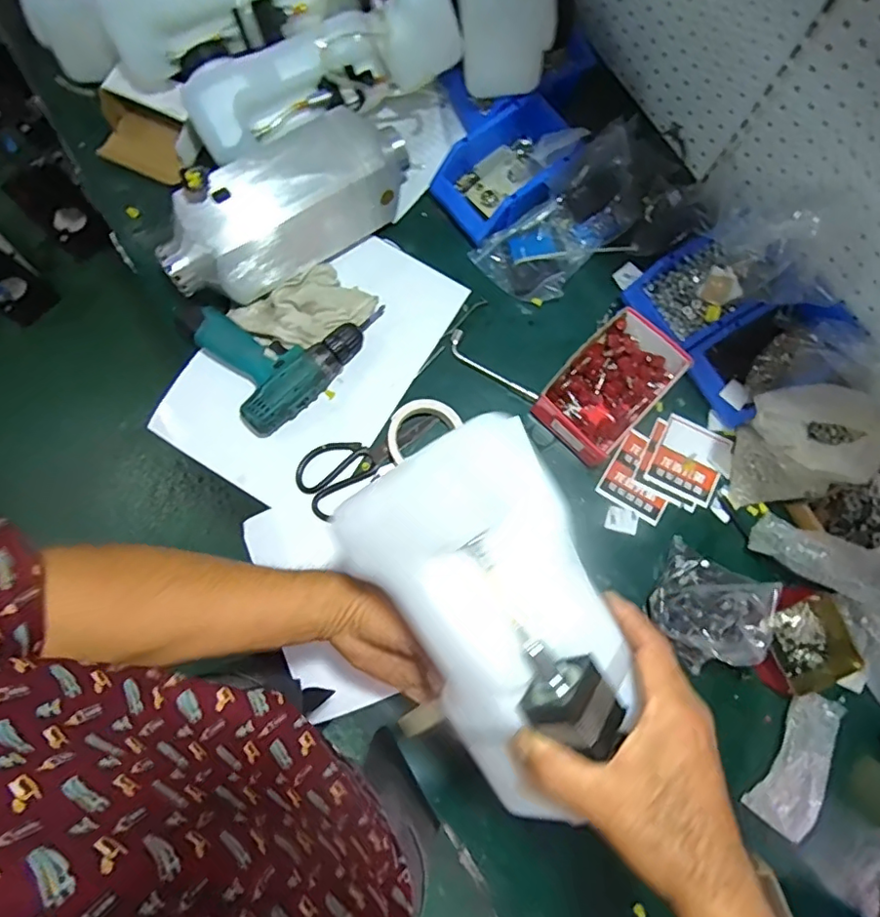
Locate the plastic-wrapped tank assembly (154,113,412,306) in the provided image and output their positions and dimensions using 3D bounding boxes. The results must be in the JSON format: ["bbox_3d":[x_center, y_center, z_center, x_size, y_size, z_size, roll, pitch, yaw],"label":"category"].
[{"bbox_3d":[-0.196,-0.326,0.708,0.342,0.103,0.124,-36,82,-6],"label":"plastic-wrapped tank assembly"}]

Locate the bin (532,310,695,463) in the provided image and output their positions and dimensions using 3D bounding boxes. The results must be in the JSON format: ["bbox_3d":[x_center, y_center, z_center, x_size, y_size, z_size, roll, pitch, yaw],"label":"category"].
[{"bbox_3d":[0.222,-0.095,0.710,0.121,0.059,0.193,41,82,7],"label":"bin"}]

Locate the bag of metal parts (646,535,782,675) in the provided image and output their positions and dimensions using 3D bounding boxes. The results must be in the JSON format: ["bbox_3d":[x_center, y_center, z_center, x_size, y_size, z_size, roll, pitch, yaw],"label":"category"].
[{"bbox_3d":[0.317,0.172,0.641,0.118,0.087,0.130,-40,82,-7],"label":"bag of metal parts"}]

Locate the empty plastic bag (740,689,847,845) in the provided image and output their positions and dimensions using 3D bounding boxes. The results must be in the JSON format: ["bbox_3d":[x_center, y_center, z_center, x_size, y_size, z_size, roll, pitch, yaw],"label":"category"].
[{"bbox_3d":[0.423,0.359,0.643,0.075,0.019,0.162,29,88,3],"label":"empty plastic bag"}]

